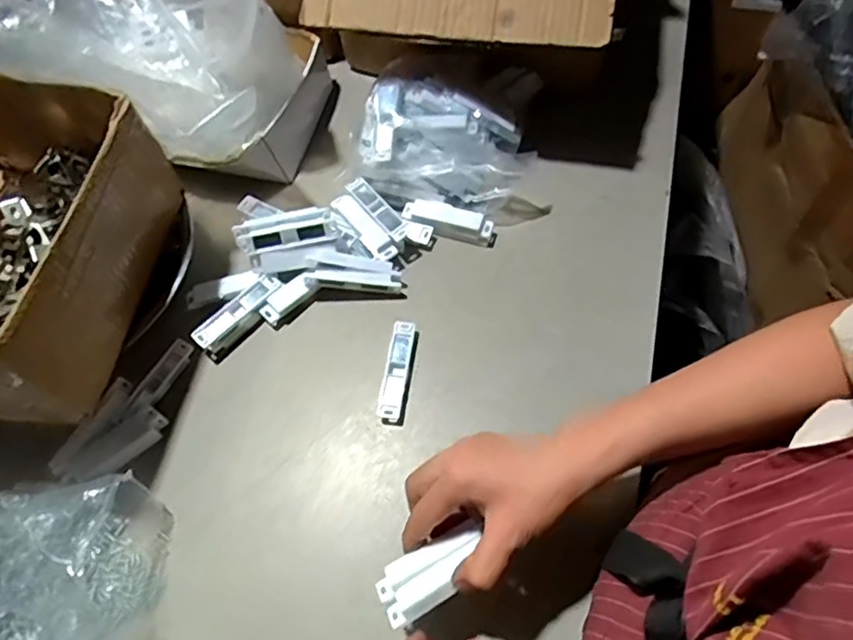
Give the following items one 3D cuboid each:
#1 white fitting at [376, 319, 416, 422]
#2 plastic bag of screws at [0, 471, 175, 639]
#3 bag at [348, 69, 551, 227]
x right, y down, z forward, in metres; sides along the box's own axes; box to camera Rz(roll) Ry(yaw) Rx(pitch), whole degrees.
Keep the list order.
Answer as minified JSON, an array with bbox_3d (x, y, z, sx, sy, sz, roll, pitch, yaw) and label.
[{"bbox_3d":[-0.027,0.047,0.578,0.021,0.020,0.096,7,63,8],"label":"white fitting"},{"bbox_3d":[-0.329,0.195,0.475,0.212,0.083,0.147,-7,62,0],"label":"plastic bag of screws"},{"bbox_3d":[0.025,-0.176,0.647,0.200,0.084,0.105,14,64,11],"label":"bag"}]

